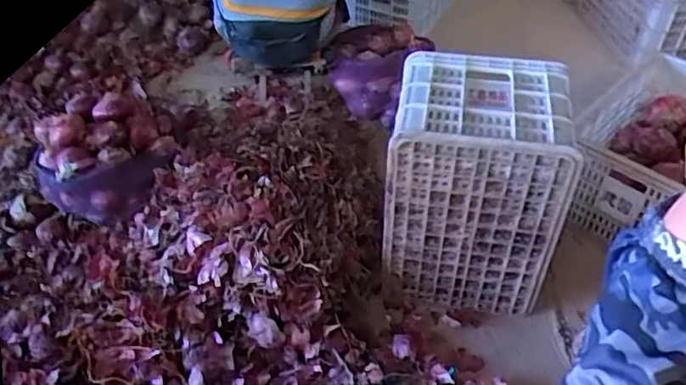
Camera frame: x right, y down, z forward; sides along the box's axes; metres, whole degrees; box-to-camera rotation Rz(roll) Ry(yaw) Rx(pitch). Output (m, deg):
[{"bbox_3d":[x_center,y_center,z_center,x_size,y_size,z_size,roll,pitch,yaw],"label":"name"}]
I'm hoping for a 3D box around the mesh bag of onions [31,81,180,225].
[{"bbox_3d":[-0.632,-0.114,1.577,0.360,0.226,0.294,-22,48,-20],"label":"mesh bag of onions"}]

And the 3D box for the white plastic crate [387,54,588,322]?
[{"bbox_3d":[0.288,-0.014,1.332,0.345,0.494,0.290,6,45,8],"label":"white plastic crate"}]

